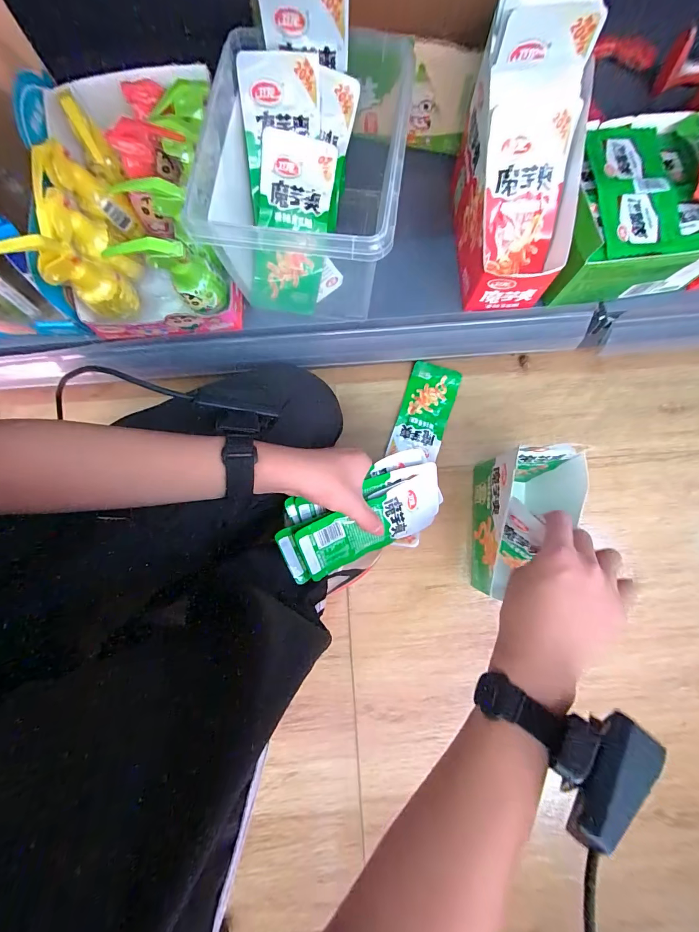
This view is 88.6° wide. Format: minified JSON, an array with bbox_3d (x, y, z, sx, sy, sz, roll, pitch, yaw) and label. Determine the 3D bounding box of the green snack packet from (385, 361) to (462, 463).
[{"bbox_3d":[0.107,-0.078,0.509,0.069,0.014,0.137,18,81,4],"label":"green snack packet"}]

